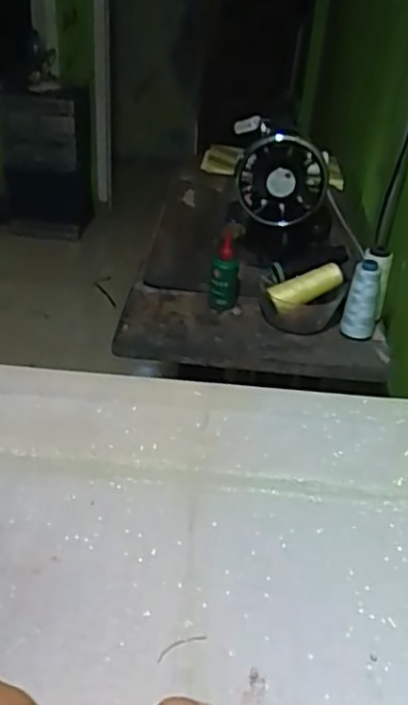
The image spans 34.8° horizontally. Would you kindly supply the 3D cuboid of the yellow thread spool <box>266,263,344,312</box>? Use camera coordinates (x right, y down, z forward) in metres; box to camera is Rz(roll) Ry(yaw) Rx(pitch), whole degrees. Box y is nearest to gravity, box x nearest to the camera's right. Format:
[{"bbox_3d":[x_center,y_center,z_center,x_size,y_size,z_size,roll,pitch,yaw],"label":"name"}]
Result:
[{"bbox_3d":[0.148,-0.095,0.941,0.112,0.038,0.030,-23,38,-6],"label":"yellow thread spool"}]

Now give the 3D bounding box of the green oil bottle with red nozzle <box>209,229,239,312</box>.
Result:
[{"bbox_3d":[0.030,-0.119,0.965,0.040,0.120,0.031,5,33,2],"label":"green oil bottle with red nozzle"}]

